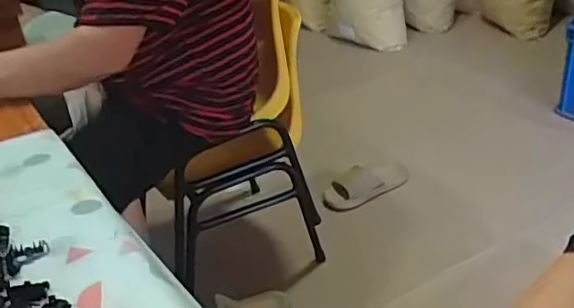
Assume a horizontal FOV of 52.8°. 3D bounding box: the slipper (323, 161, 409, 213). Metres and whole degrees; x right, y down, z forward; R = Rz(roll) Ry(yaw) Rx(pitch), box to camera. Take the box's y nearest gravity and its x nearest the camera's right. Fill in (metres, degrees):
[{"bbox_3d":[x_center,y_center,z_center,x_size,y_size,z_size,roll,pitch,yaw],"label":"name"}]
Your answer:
[{"bbox_3d":[0.221,0.092,1.635,0.255,0.080,0.089,-24,35,-31],"label":"slipper"}]

